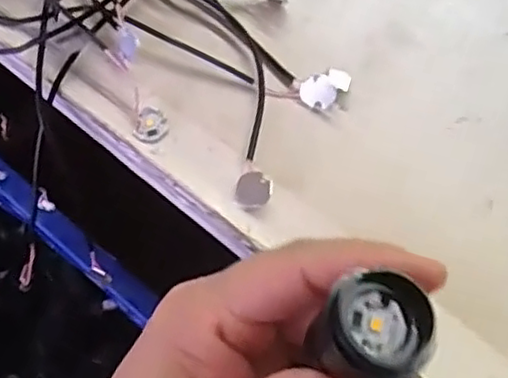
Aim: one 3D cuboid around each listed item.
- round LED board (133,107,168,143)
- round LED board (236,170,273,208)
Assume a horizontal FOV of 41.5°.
[{"bbox_3d":[-0.044,-0.027,0.283,0.013,0.004,0.015,4,69,2],"label":"round LED board"},{"bbox_3d":[0.000,0.000,0.270,0.014,0.004,0.015,0,69,1],"label":"round LED board"}]

